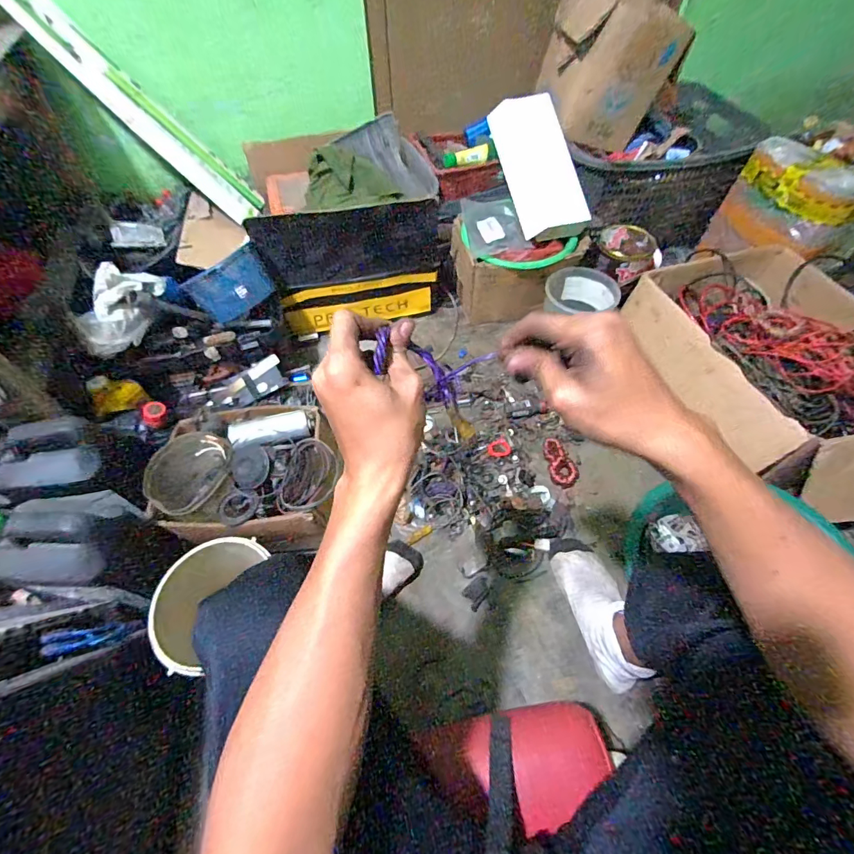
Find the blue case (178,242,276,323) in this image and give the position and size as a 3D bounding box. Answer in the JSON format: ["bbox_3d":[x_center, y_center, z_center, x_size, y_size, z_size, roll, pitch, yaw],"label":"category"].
[{"bbox_3d":[-0.408,-0.298,0.901,0.015,0.105,0.162,23,58,39],"label":"blue case"}]

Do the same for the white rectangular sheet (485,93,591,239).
[{"bbox_3d":[0.269,-0.625,1.033,0.155,0.055,0.347,-18,87,-11],"label":"white rectangular sheet"}]

